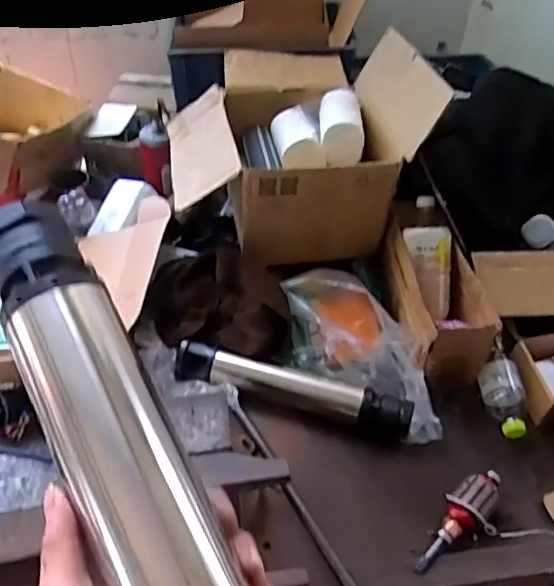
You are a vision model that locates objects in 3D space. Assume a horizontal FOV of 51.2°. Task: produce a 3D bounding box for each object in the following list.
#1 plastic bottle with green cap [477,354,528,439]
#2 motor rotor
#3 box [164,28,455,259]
[{"bbox_3d":[0.354,0.166,0.907,0.058,0.063,0.124,-4,45,-8],"label":"plastic bottle with green cap"},{"bbox_3d":[0.246,0.307,0.776,0.060,0.044,0.179,35,52,28],"label":"motor rotor"},{"bbox_3d":[0.010,-0.303,1.065,0.421,0.267,0.431,-8,46,-12],"label":"box"}]

